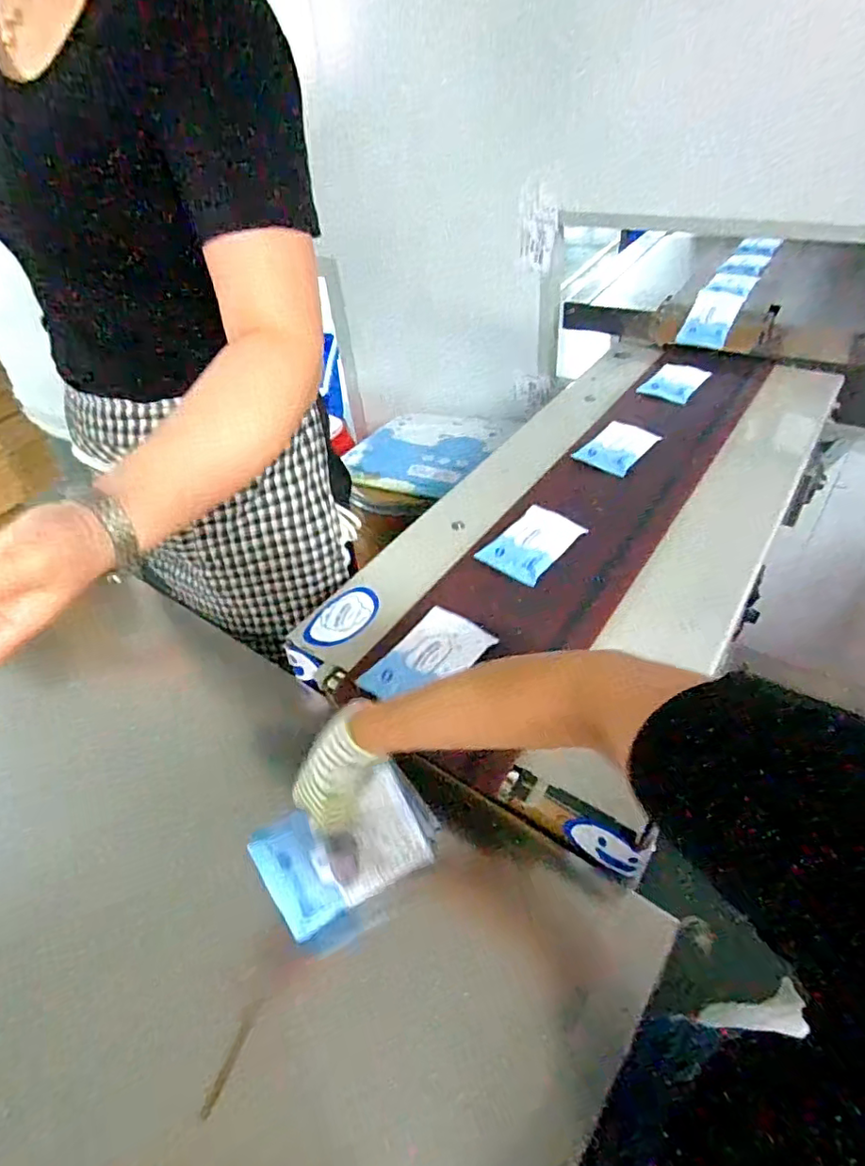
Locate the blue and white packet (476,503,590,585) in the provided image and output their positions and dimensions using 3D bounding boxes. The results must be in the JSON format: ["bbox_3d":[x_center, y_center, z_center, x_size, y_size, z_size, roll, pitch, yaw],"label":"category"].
[{"bbox_3d":[0.130,-0.057,0.763,0.096,0.021,0.144,23,46,36],"label":"blue and white packet"}]

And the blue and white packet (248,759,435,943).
[{"bbox_3d":[-0.077,0.232,0.509,0.136,0.017,0.094,-25,85,-9],"label":"blue and white packet"}]

